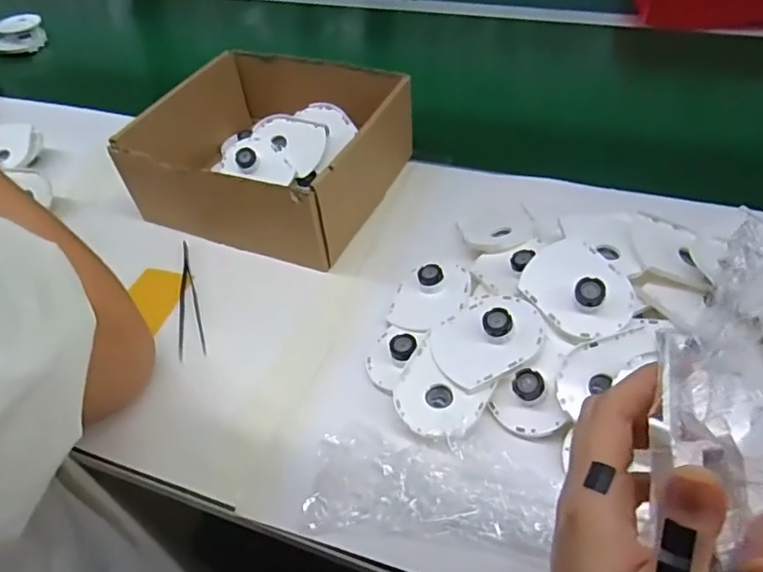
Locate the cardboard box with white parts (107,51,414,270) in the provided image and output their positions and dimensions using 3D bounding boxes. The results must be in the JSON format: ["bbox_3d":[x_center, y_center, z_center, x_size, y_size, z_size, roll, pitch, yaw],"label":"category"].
[{"bbox_3d":[-0.102,-0.130,0.554,0.214,0.085,0.207,17,48,21],"label":"cardboard box with white parts"}]

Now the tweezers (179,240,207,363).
[{"bbox_3d":[-0.163,0.008,0.484,0.019,0.005,0.134,-16,45,-11],"label":"tweezers"}]

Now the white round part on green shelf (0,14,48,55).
[{"bbox_3d":[-0.550,-0.380,0.884,0.065,0.043,0.059,-16,45,-10],"label":"white round part on green shelf"}]

